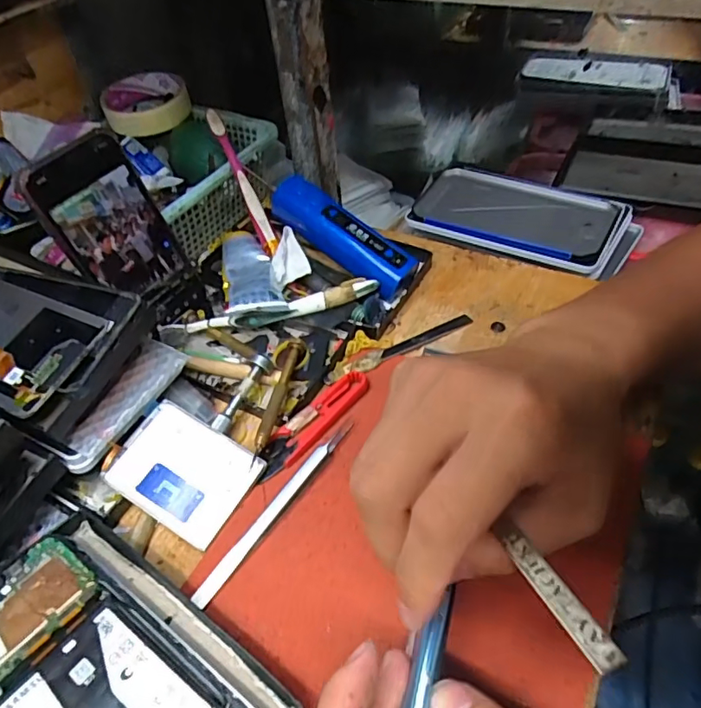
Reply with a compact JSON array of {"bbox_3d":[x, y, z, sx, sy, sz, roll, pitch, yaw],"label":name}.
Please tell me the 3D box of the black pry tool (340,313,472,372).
[{"bbox_3d":[0.045,-0.008,0.412,0.111,0.006,0.014,-23,55,-21],"label":"black pry tool"}]

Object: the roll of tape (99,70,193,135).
[{"bbox_3d":[-0.213,-0.263,0.565,0.084,0.034,0.084,2,50,-2],"label":"roll of tape"}]

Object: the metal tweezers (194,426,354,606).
[{"bbox_3d":[-0.043,0.089,0.321,0.009,0.011,0.135,26,55,26],"label":"metal tweezers"}]

